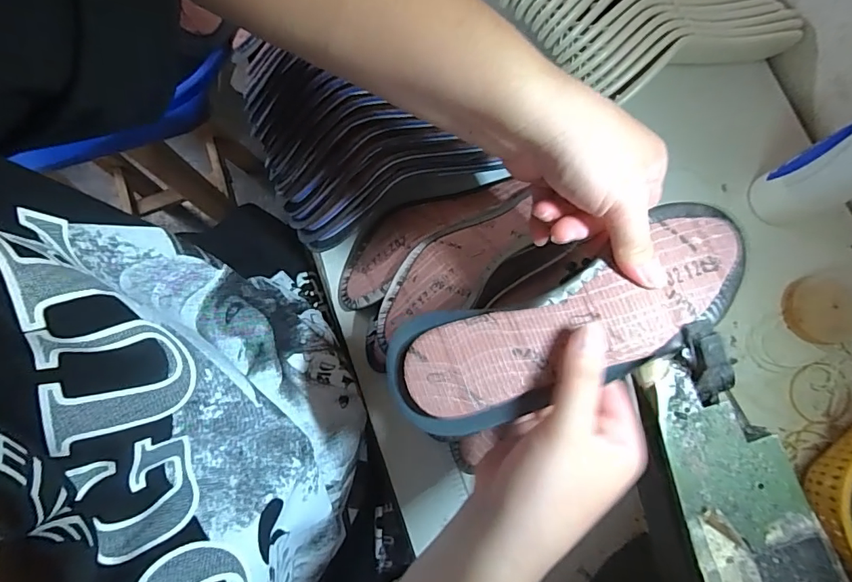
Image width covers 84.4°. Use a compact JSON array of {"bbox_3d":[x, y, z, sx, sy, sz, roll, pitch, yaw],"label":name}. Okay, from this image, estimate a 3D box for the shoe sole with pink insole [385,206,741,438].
[{"bbox_3d":[0.089,0.017,0.276,0.227,0.025,0.073,-23,80,-2],"label":"shoe sole with pink insole"}]

